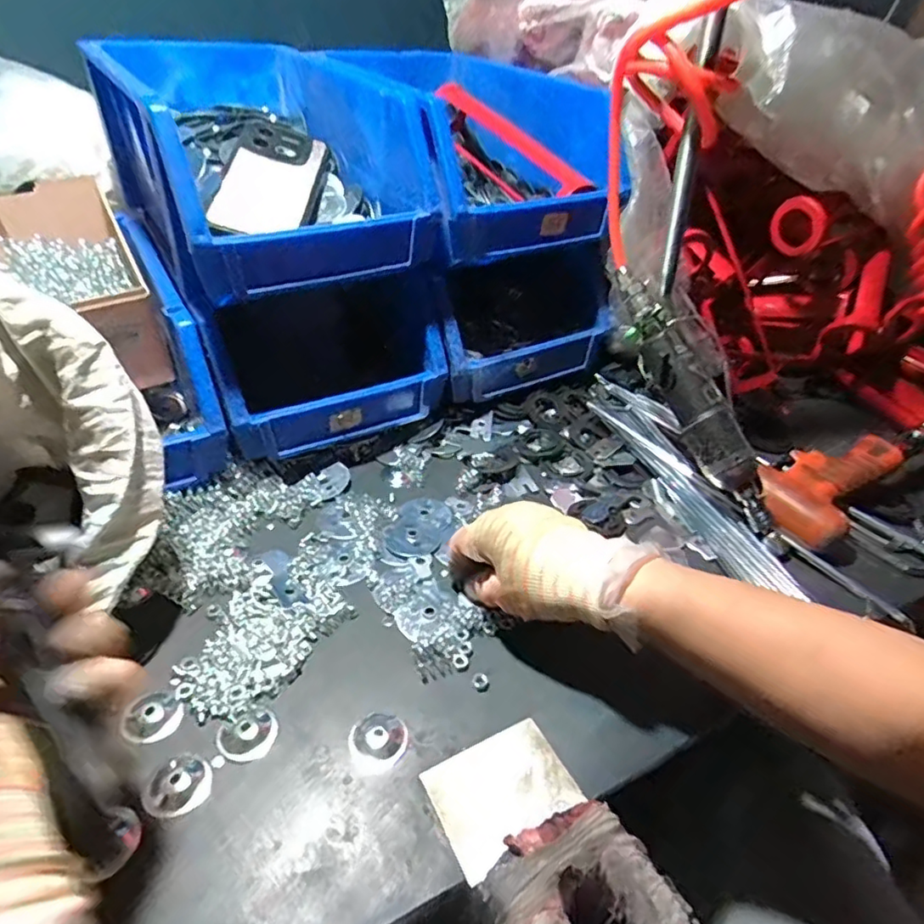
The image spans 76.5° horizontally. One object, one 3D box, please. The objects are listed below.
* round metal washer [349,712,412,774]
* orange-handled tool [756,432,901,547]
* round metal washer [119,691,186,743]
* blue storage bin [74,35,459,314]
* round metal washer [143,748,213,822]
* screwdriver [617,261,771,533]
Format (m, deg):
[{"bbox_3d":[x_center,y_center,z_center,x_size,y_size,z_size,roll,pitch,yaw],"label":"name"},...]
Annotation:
[{"bbox_3d":[-0.049,0.163,0.345,0.034,0.004,0.033,2,38,-2],"label":"round metal washer"},{"bbox_3d":[0.310,0.020,0.505,0.137,0.050,0.074,-27,47,-33],"label":"orange-handled tool"},{"bbox_3d":[-0.184,0.152,0.348,0.036,0.004,0.029,13,44,17],"label":"round metal washer"},{"bbox_3d":[-0.200,-0.289,0.542,0.204,0.128,0.364,-22,44,-29],"label":"blue storage bin"},{"bbox_3d":[-0.156,0.175,0.321,0.035,0.007,0.032,2,38,-2],"label":"round metal washer"},{"bbox_3d":[0.186,-0.053,0.482,0.043,0.046,0.239,-20,78,-27],"label":"screwdriver"}]

